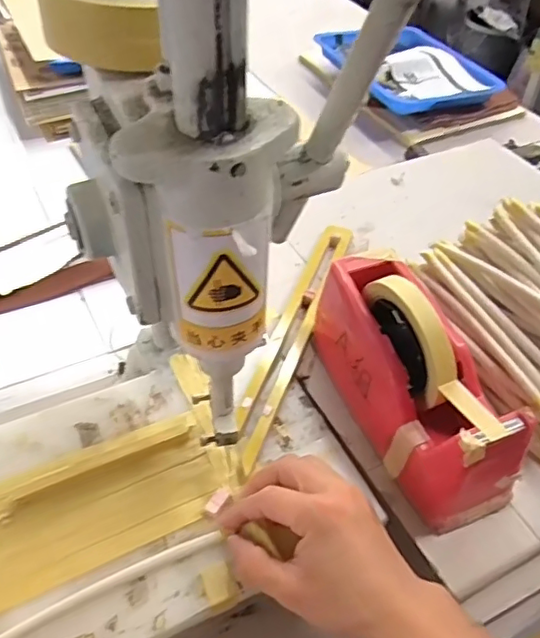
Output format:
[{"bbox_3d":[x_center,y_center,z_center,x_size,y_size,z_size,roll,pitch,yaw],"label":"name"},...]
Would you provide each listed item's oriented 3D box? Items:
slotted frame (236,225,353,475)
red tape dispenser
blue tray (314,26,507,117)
[{"bbox_3d":[0.024,0.007,0.544,0.033,0.013,0.301,17,48,12],"label":"slotted frame"},{"bbox_3d":[0.109,0.037,0.443,0.075,0.117,0.204,-15,50,-17],"label":"red tape dispenser"},{"bbox_3d":[0.227,-0.424,0.982,0.221,0.037,0.257,-18,51,-20],"label":"blue tray"}]

